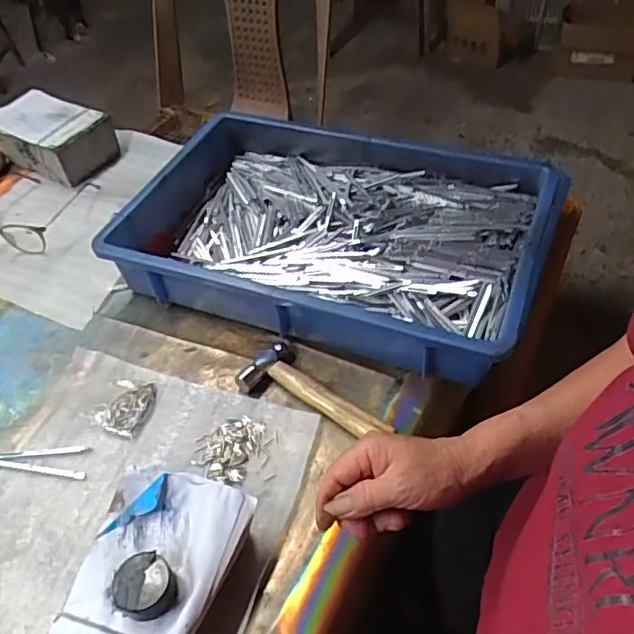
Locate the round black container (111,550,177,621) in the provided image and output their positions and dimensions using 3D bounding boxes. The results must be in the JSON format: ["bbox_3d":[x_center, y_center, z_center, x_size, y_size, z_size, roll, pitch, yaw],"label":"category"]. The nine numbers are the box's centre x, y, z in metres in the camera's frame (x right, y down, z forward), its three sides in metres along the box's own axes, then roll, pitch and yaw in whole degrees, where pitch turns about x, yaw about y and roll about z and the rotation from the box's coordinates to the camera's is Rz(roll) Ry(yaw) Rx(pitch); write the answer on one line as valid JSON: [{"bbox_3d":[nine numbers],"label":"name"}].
[{"bbox_3d":[-0.118,0.184,0.403,0.038,0.024,0.037,-3,47,3],"label":"round black container"}]

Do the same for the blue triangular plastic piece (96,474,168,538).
[{"bbox_3d":[-0.136,0.145,0.447,0.061,0.007,0.020,-38,55,-26],"label":"blue triangular plastic piece"}]

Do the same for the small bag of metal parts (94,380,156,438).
[{"bbox_3d":[-0.180,0.083,0.560,0.044,0.016,0.055,9,49,14],"label":"small bag of metal parts"}]

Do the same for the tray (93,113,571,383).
[{"bbox_3d":[0.017,-0.090,0.658,0.427,0.090,0.277,14,50,18],"label":"tray"}]

